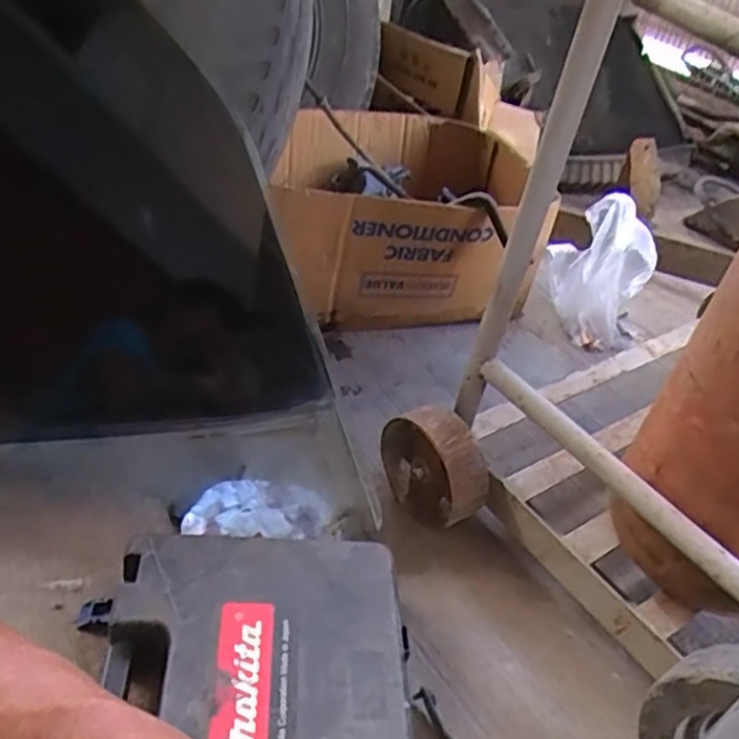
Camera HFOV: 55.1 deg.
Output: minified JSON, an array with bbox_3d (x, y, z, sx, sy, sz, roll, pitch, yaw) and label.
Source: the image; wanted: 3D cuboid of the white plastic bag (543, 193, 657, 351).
[{"bbox_3d":[0.380,-0.165,1.165,0.164,0.214,0.135,23,42,15],"label":"white plastic bag"}]

